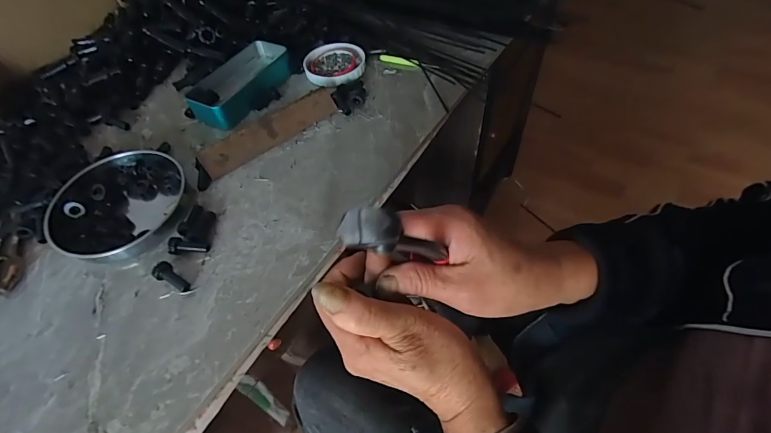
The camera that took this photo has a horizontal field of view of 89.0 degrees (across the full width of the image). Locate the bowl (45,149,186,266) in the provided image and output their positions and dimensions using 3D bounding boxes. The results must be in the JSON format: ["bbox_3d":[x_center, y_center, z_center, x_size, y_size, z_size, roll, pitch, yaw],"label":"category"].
[{"bbox_3d":[-0.287,-0.014,0.429,0.137,0.028,0.137,-3,53,3],"label":"bowl"}]

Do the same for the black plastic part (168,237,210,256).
[{"bbox_3d":[-0.198,0.030,0.396,0.039,0.011,0.016,6,53,-8],"label":"black plastic part"}]

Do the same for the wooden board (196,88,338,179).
[{"bbox_3d":[-0.141,-0.107,0.484,0.177,0.038,0.008,-34,18,-19],"label":"wooden board"}]

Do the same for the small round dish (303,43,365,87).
[{"bbox_3d":[-0.074,-0.224,0.572,0.087,0.013,0.090,-3,53,3],"label":"small round dish"}]

